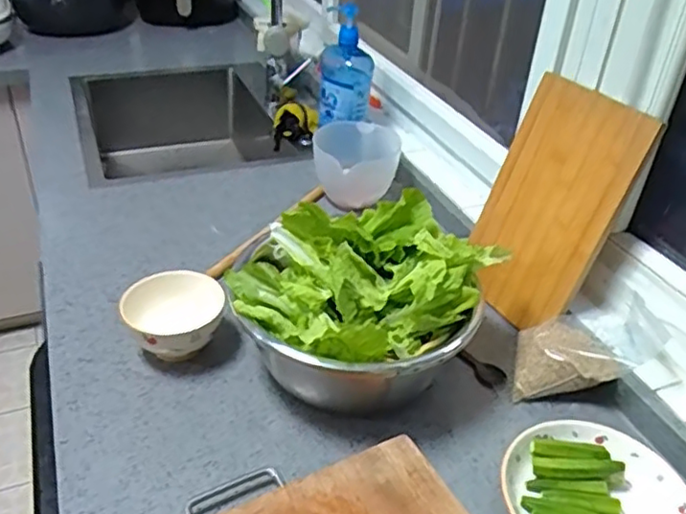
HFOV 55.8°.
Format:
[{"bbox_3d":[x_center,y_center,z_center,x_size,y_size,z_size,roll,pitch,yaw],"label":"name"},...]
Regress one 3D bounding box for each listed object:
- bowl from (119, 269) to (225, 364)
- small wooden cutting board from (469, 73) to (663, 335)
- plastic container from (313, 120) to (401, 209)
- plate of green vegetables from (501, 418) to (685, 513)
[{"bbox_3d":[-0.194,0.077,0.760,0.110,0.065,0.117,2,35,-2],"label":"bowl"},{"bbox_3d":[0.247,-0.062,0.795,0.015,0.280,0.169,5,28,-38],"label":"small wooden cutting board"},{"bbox_3d":[0.020,-0.152,1.059,0.137,0.085,0.141,1,35,-4],"label":"plastic container"},{"bbox_3d":[0.240,0.228,0.611,0.162,0.042,0.167,2,35,-2],"label":"plate of green vegetables"}]

